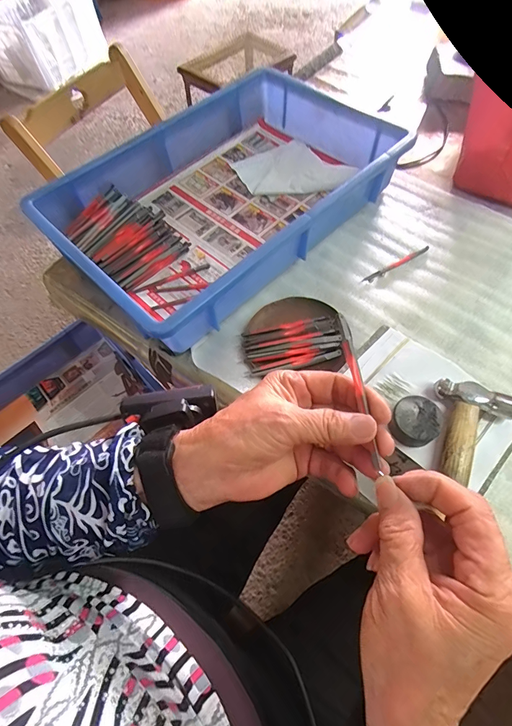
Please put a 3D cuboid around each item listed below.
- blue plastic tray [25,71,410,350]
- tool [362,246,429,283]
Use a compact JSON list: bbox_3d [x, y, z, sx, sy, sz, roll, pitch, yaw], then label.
[{"bbox_3d":[-0.038,-0.224,0.481,0.278,0.078,0.425,40,70,21],"label":"blue plastic tray"},{"bbox_3d":[0.178,-0.125,0.460,0.106,0.004,0.009,-30,64,-13],"label":"tool"}]

